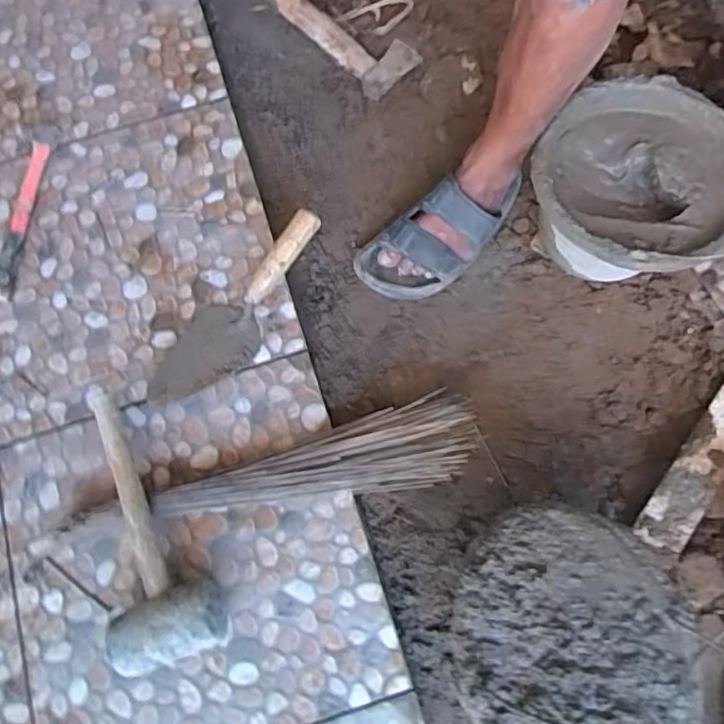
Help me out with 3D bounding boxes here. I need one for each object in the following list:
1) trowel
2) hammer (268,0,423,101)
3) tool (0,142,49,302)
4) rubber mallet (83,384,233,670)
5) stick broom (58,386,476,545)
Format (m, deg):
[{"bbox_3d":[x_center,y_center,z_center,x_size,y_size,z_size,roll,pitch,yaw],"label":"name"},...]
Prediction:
[{"bbox_3d":[-0.159,-0.063,0.752,0.092,0.078,0.297,42,80,12],"label":"trowel"},{"bbox_3d":[-0.038,-0.512,0.926,0.098,0.043,0.258,-44,72,-9],"label":"hammer"},{"bbox_3d":[-0.461,-0.191,0.822,0.031,0.013,0.230,4,74,3],"label":"tool"},{"bbox_3d":[-0.241,0.168,0.692,0.115,0.076,0.323,-17,70,0],"label":"rubber mallet"},{"bbox_3d":[-0.103,0.145,0.709,0.482,0.044,0.093,-19,70,0],"label":"stick broom"}]

